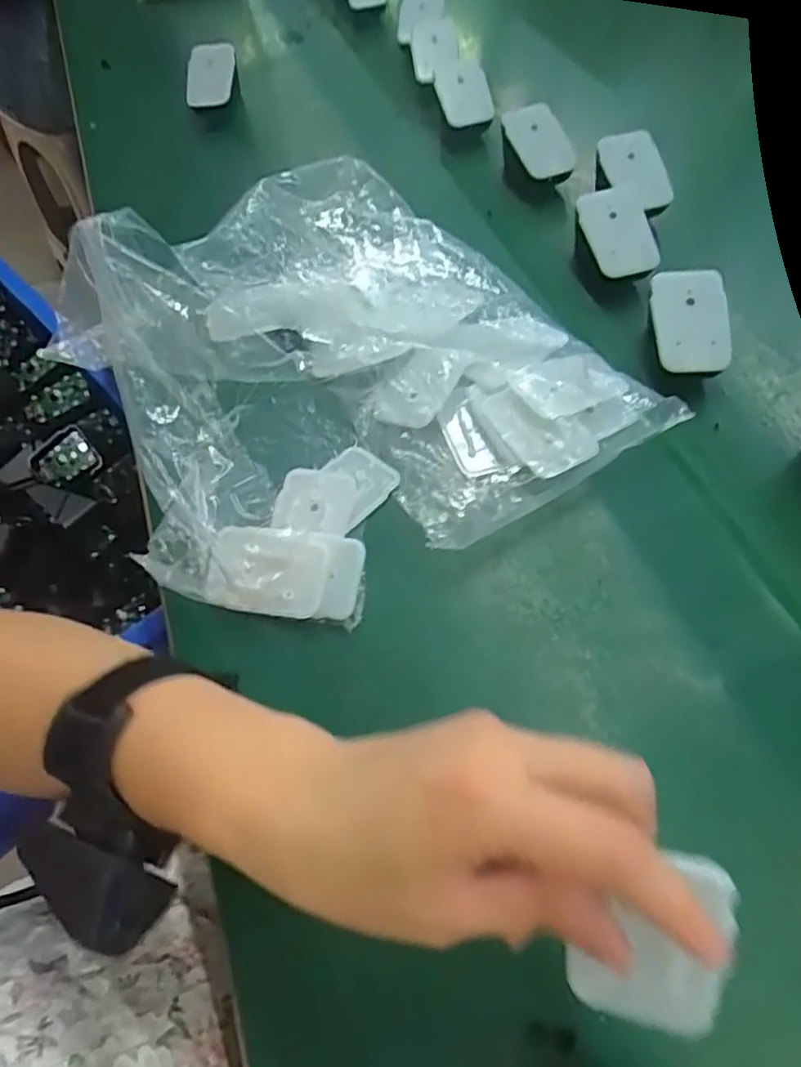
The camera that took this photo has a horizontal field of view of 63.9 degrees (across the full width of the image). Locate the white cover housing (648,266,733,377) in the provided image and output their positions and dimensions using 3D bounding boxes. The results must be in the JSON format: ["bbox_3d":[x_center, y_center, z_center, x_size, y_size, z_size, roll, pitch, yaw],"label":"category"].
[{"bbox_3d":[0.177,-0.129,0.390,0.044,0.008,0.062,-2,84,5],"label":"white cover housing"}]

